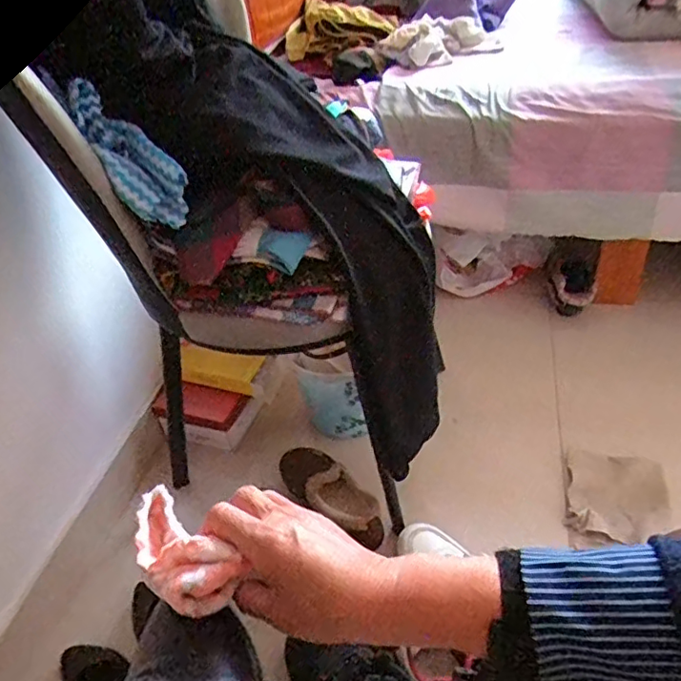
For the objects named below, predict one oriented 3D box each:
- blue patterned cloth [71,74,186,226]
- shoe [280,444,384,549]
[{"bbox_3d":[-0.234,-0.208,0.635,0.049,0.182,0.064,-26,16,51],"label":"blue patterned cloth"},{"bbox_3d":[-0.018,0.256,0.990,0.094,0.069,0.239,-31,46,-27],"label":"shoe"}]

